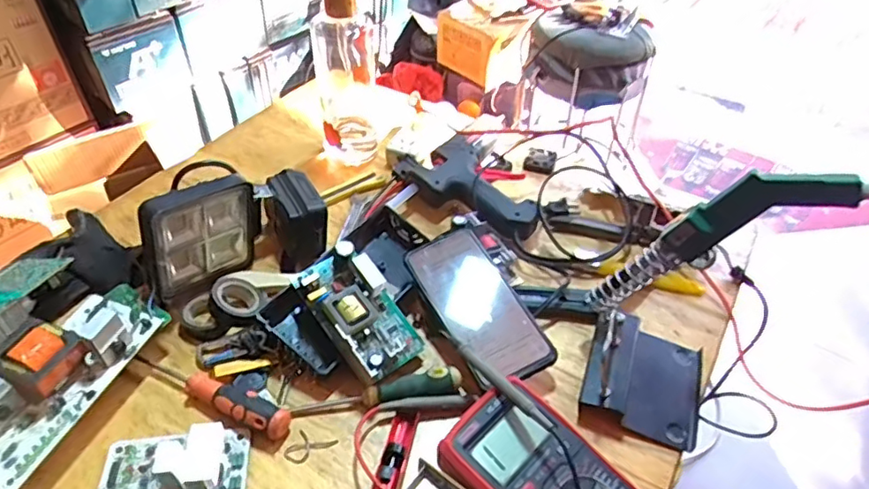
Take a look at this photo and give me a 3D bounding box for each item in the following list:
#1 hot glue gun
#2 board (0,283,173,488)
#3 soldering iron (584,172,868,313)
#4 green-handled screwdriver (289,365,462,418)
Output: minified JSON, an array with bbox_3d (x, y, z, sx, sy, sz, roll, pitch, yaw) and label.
[{"bbox_3d":[0.044,-0.077,0.684,0.193,0.033,0.097,26,49,23],"label":"hot glue gun"},{"bbox_3d":[-0.307,0.095,0.465,0.087,0.051,0.175,21,45,19],"label":"board"},{"bbox_3d":[0.213,-0.006,0.459,0.054,0.227,0.026,37,41,-20],"label":"soldering iron"},{"bbox_3d":[-0.049,0.130,0.497,0.145,0.027,0.022,-6,44,-8],"label":"green-handled screwdriver"}]

